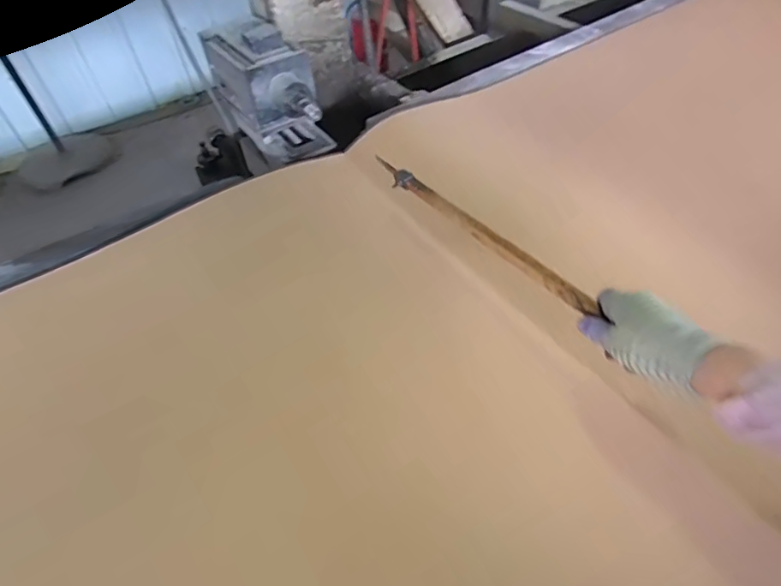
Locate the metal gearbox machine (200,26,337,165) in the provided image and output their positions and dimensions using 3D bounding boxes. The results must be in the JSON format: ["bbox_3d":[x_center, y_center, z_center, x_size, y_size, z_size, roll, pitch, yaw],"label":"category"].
[{"bbox_3d":[-0.255,-0.434,1.065,0.133,0.221,0.348,-31,53,-21],"label":"metal gearbox machine"}]

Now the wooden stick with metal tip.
[{"bbox_3d":[0.103,-0.095,0.671,0.019,0.018,0.427,-27,46,-18],"label":"wooden stick with metal tip"}]

